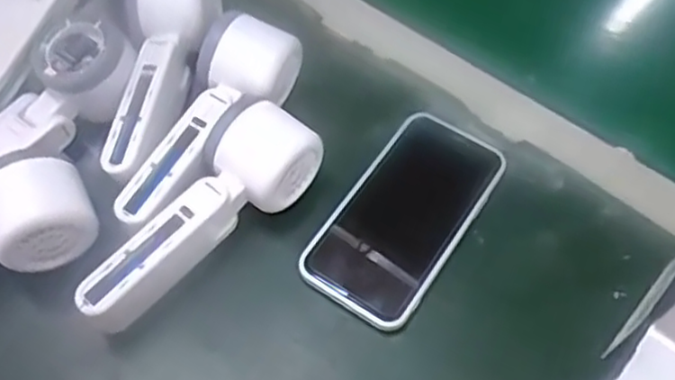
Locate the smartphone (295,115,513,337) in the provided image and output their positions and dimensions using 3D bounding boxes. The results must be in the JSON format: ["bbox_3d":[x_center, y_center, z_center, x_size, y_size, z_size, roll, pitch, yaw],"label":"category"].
[{"bbox_3d":[0.043,0.016,0.434,0.074,0.013,0.144,31,62,17],"label":"smartphone"}]

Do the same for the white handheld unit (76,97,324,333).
[{"bbox_3d":[-0.080,0.016,0.403,0.051,0.046,0.161,36,63,19],"label":"white handheld unit"}]

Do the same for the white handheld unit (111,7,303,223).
[{"bbox_3d":[-0.082,-0.041,0.434,0.052,0.053,0.163,23,60,13],"label":"white handheld unit"}]

